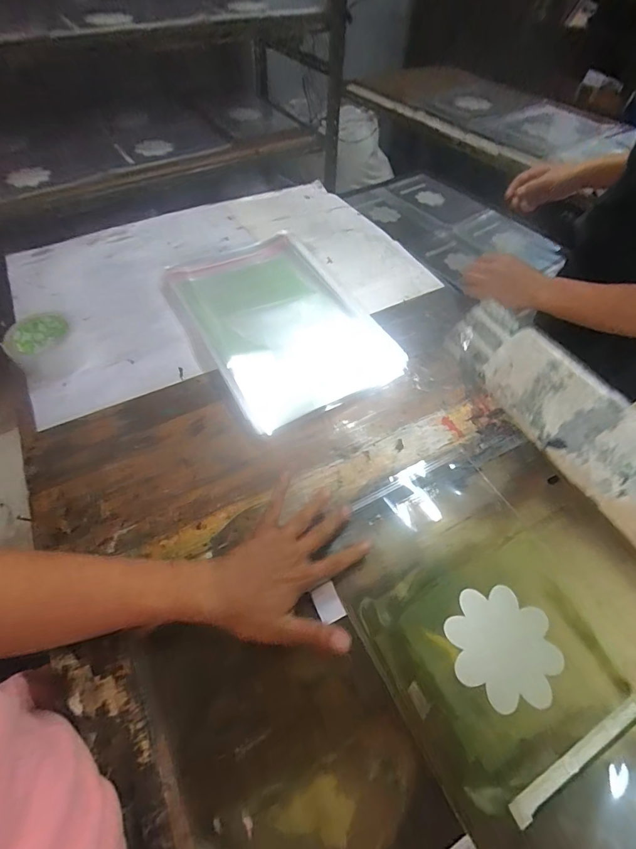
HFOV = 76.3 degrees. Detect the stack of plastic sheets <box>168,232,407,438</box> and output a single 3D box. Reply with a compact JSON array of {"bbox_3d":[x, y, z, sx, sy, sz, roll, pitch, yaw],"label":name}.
[{"bbox_3d":[-0.060,-0.175,0.679,0.265,0.029,0.394,-25,59,-19],"label":"stack of plastic sheets"}]

